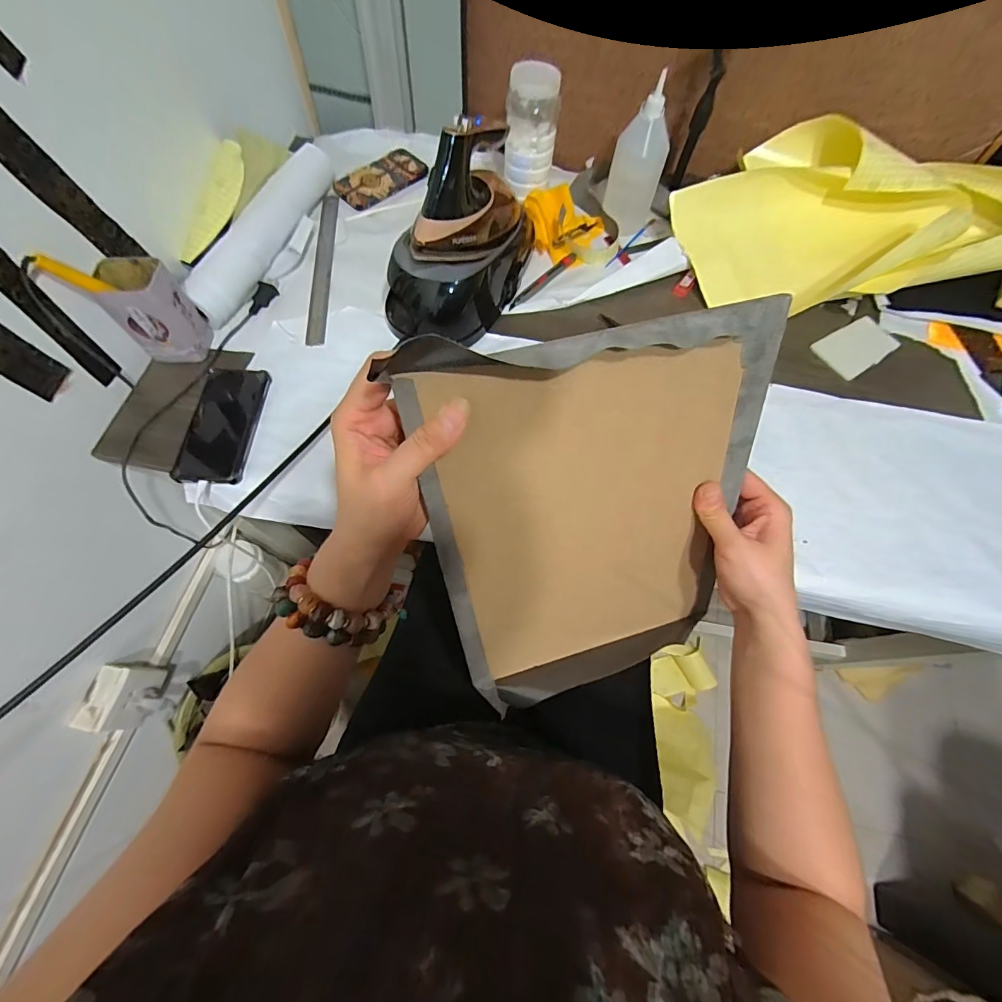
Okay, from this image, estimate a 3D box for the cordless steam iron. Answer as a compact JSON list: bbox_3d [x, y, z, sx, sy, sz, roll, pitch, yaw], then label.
[{"bbox_3d":[-0.053,-0.368,0.586,0.154,0.187,0.261,19,68,6],"label":"cordless steam iron"}]

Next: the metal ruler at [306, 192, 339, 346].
[{"bbox_3d":[-0.277,-0.369,0.681,0.027,0.004,0.318,0,67,-11],"label":"metal ruler"}]

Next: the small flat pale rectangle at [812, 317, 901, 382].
[{"bbox_3d":[0.520,-0.226,0.639,0.111,0.008,0.072,-30,72,-6],"label":"small flat pale rectangle"}]

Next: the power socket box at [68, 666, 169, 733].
[{"bbox_3d":[-0.568,0.296,0.658,0.055,0.076,0.089,11,67,3],"label":"power socket box"}]

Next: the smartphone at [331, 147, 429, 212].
[{"bbox_3d":[-0.207,-0.563,0.763,0.093,0.014,0.160,42,72,15],"label":"smartphone"}]

